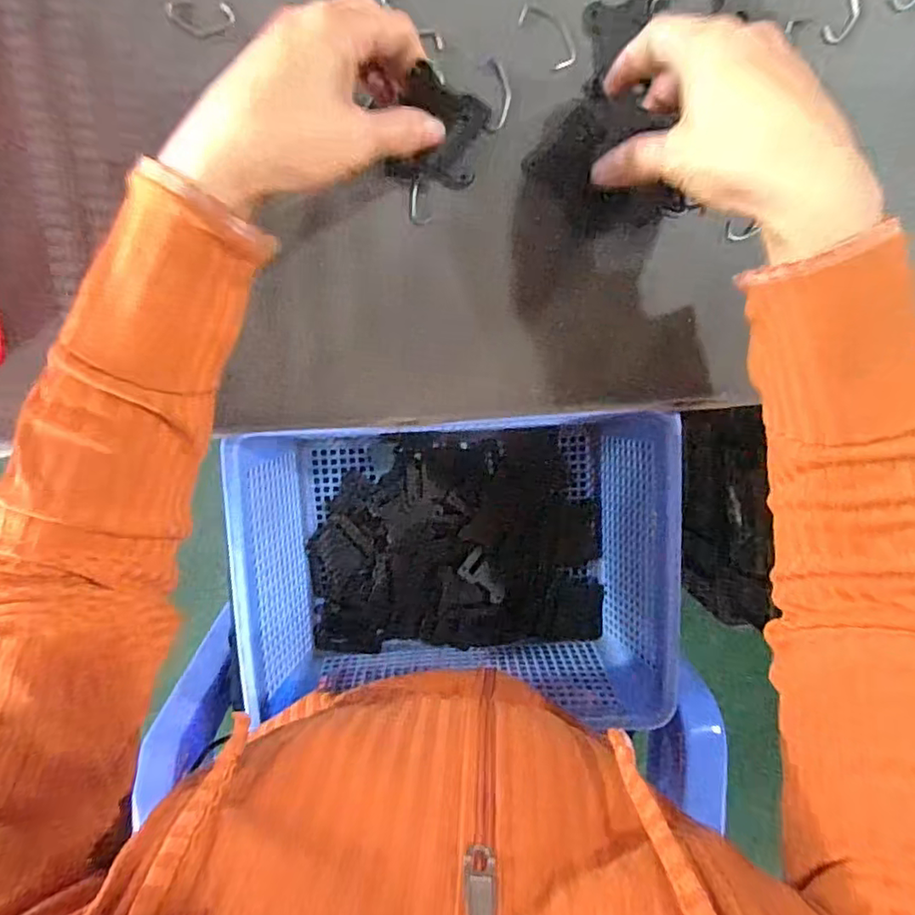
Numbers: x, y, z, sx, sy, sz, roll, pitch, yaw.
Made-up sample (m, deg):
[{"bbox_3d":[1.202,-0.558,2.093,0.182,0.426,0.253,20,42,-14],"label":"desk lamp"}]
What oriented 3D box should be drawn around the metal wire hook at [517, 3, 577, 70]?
[{"bbox_3d":[0.050,-0.230,0.315,0.018,0.004,0.039,-38,98,2],"label":"metal wire hook"}]

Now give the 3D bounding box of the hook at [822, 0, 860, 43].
[{"bbox_3d":[0.213,-0.248,0.318,0.018,0.004,0.036,7,97,-4],"label":"hook"}]

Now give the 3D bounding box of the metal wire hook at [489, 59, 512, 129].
[{"bbox_3d":[0.023,-0.200,0.319,0.012,0.004,0.037,-1,97,-3],"label":"metal wire hook"}]

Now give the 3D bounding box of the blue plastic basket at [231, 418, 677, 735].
[{"bbox_3d":[0.001,0.077,0.438,0.296,0.103,0.206,0,99,-3],"label":"blue plastic basket"}]

